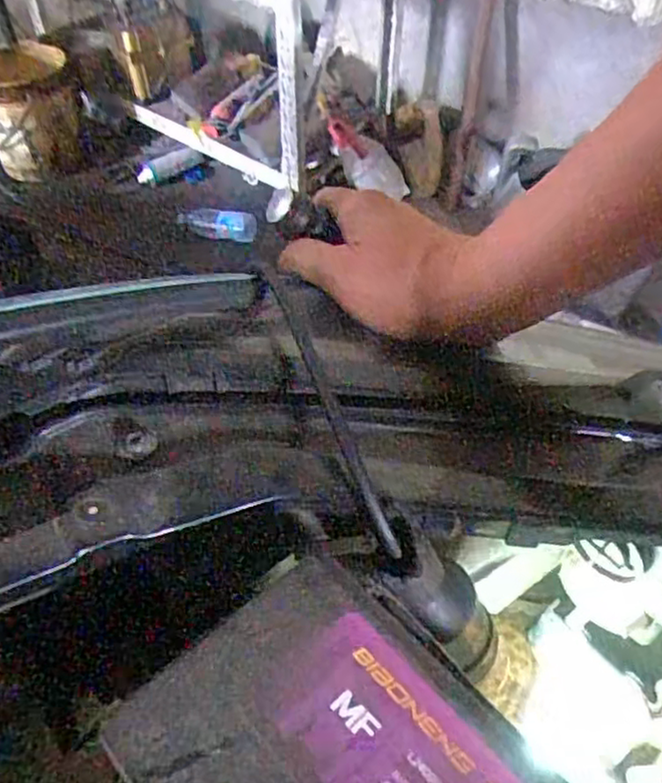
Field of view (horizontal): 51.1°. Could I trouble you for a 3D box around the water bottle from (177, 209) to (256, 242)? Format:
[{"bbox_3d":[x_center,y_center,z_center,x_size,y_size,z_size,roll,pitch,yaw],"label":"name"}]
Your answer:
[{"bbox_3d":[-0.269,-0.408,1.668,0.195,0.060,0.054,11,51,9],"label":"water bottle"}]

